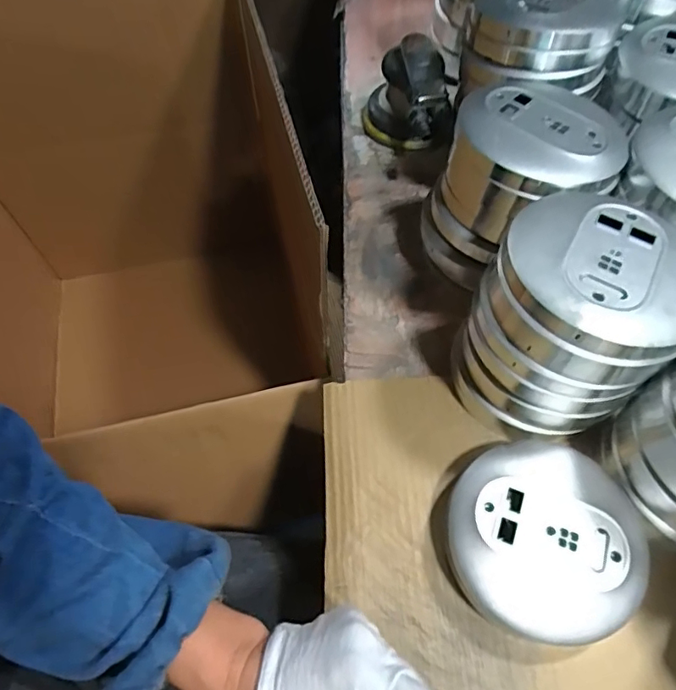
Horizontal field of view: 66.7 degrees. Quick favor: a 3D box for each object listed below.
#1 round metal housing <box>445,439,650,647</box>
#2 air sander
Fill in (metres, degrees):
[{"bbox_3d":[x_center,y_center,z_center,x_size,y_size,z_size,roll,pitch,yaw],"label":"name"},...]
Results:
[{"bbox_3d":[0.149,0.142,0.377,0.138,0.039,0.130,-1,60,1],"label":"round metal housing"},{"bbox_3d":[0.080,-0.278,0.589,0.103,0.102,0.114,4,60,4],"label":"air sander"}]

